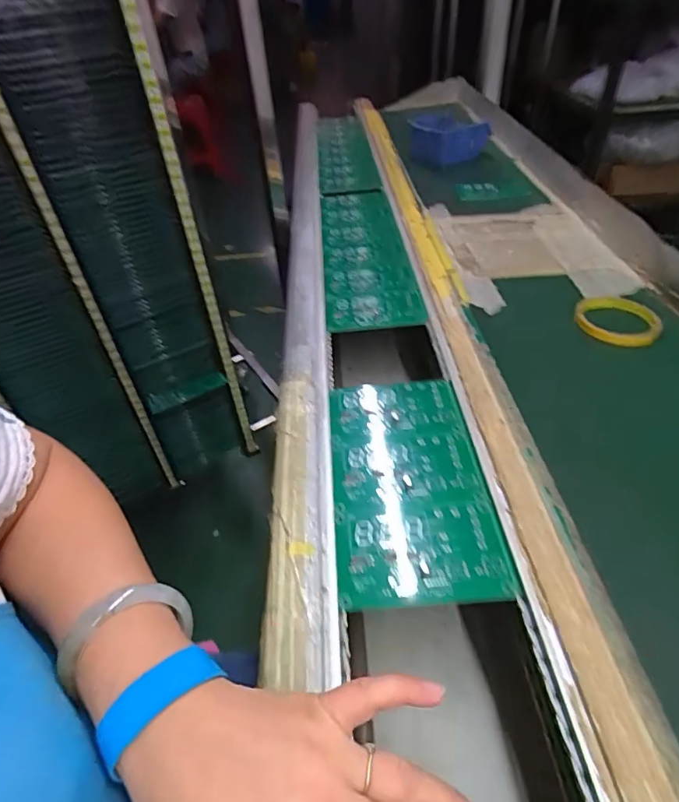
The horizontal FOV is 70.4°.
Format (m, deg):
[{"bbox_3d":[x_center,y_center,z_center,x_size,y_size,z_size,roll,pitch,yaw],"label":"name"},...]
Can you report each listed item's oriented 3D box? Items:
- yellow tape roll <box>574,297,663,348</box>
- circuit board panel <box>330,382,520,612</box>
[{"bbox_3d":[0.309,-0.089,0.534,0.082,0.018,0.082,-2,41,2],"label":"yellow tape roll"},{"bbox_3d":[0.056,0.059,0.402,0.118,0.008,0.221,-4,41,1],"label":"circuit board panel"}]

